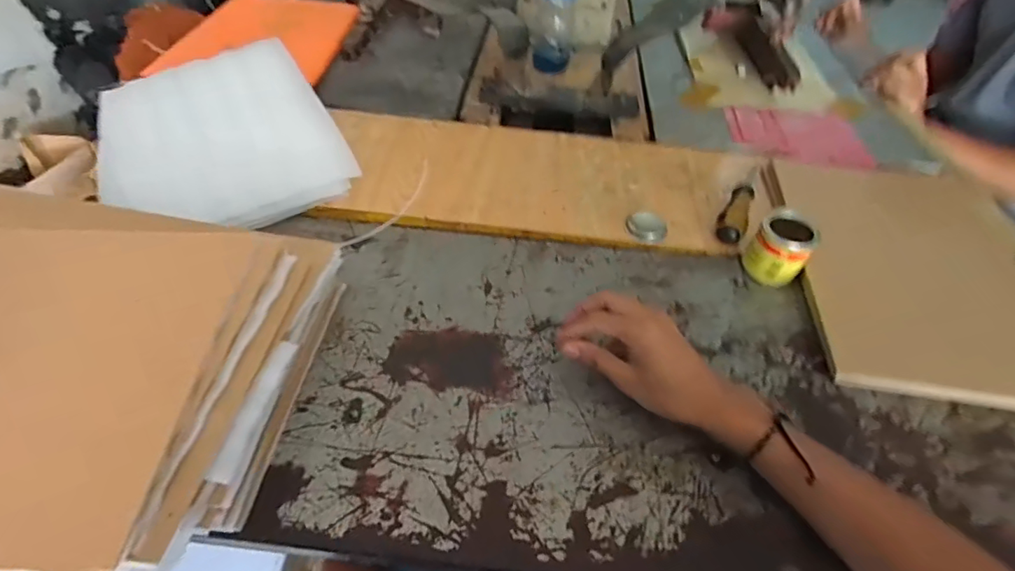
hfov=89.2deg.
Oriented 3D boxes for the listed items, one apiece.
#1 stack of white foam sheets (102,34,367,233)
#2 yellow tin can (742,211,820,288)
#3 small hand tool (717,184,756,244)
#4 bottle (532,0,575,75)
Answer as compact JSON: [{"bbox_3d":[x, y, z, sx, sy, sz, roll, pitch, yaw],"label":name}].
[{"bbox_3d":[-0.346,-0.189,0.625,0.255,0.025,0.286,-20,68,-14],"label":"stack of white foam sheets"},{"bbox_3d":[0.290,-0.039,0.547,0.054,0.064,0.052,2,47,-2],"label":"yellow tin can"},{"bbox_3d":[0.268,-0.083,0.600,0.031,0.030,0.100,25,51,19],"label":"small hand tool"},{"bbox_3d":[0.076,-0.445,0.799,0.064,0.212,0.060,2,47,-2],"label":"bottle"}]

